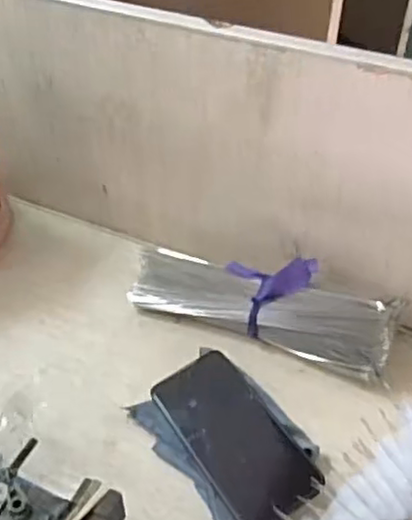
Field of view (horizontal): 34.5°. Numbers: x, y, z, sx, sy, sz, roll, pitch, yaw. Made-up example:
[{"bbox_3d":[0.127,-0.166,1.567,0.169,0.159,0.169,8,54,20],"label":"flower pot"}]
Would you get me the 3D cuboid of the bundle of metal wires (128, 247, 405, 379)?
[{"bbox_3d":[0.053,0.040,0.645,0.257,0.064,0.085,16,46,14],"label":"bundle of metal wires"}]

